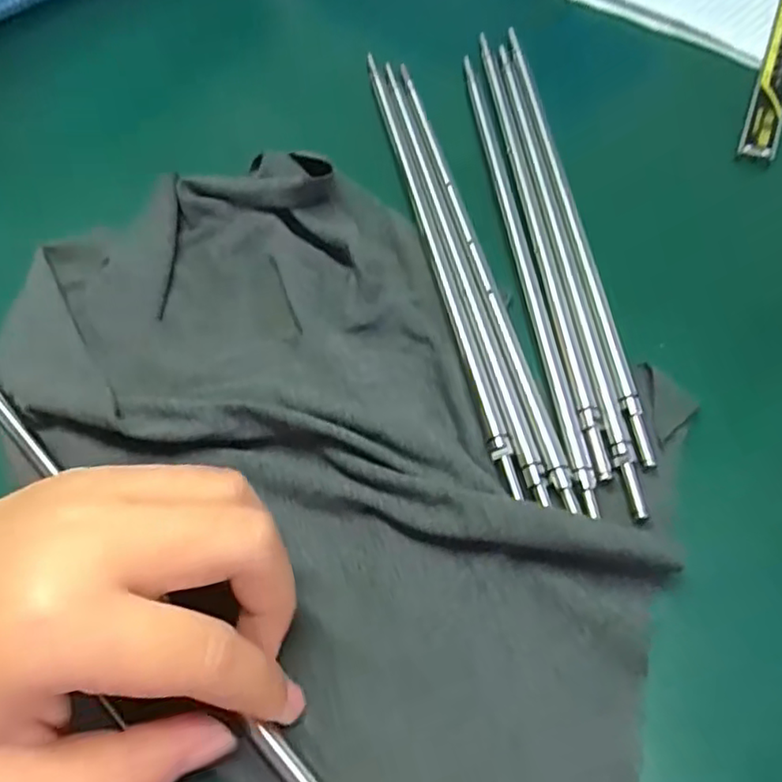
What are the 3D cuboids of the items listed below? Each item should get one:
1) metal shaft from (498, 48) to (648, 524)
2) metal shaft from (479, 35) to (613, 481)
[{"bbox_3d":[0.073,-0.071,0.275,0.007,0.004,0.267,-4,59,0],"label":"metal shaft"},{"bbox_3d":[0.063,-0.082,0.285,0.007,0.006,0.266,-5,58,-1],"label":"metal shaft"}]

